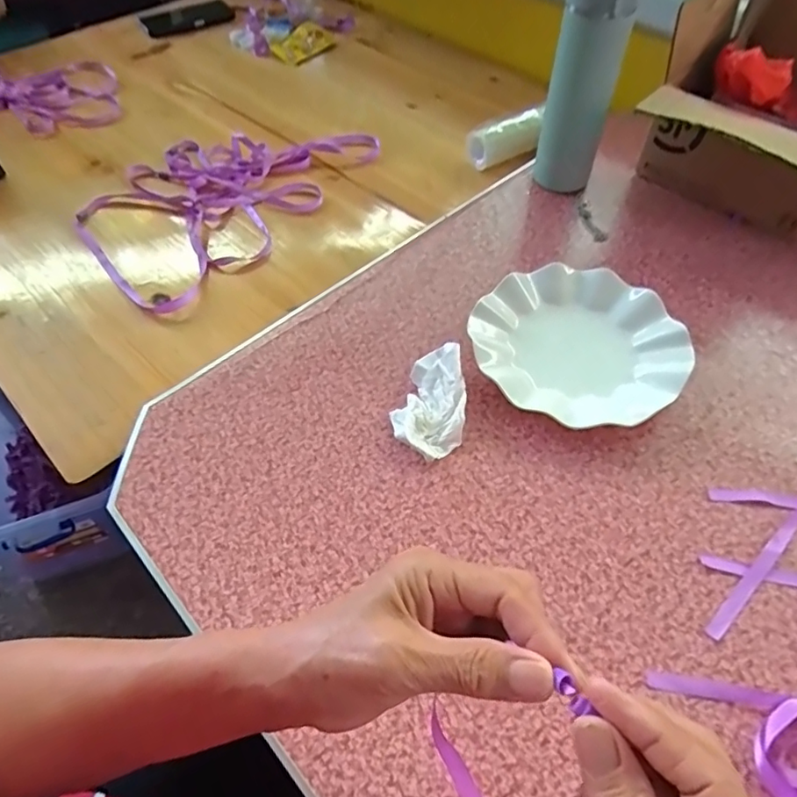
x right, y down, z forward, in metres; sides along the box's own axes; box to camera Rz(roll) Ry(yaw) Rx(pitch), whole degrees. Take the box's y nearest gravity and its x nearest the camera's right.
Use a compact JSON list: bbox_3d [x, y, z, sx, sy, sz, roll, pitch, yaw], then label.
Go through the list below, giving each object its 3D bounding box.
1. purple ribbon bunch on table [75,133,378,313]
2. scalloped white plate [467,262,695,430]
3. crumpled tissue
[{"bbox_3d":[-0.223,-0.274,0.711,0.234,0.031,0.384,33,62,22],"label":"purple ribbon bunch on table"},{"bbox_3d":[0.162,-0.050,0.504,0.182,0.024,0.174,0,54,0],"label":"scalloped white plate"},{"bbox_3d":[0.027,0.001,0.468,0.058,0.031,0.097,4,54,3],"label":"crumpled tissue"}]

